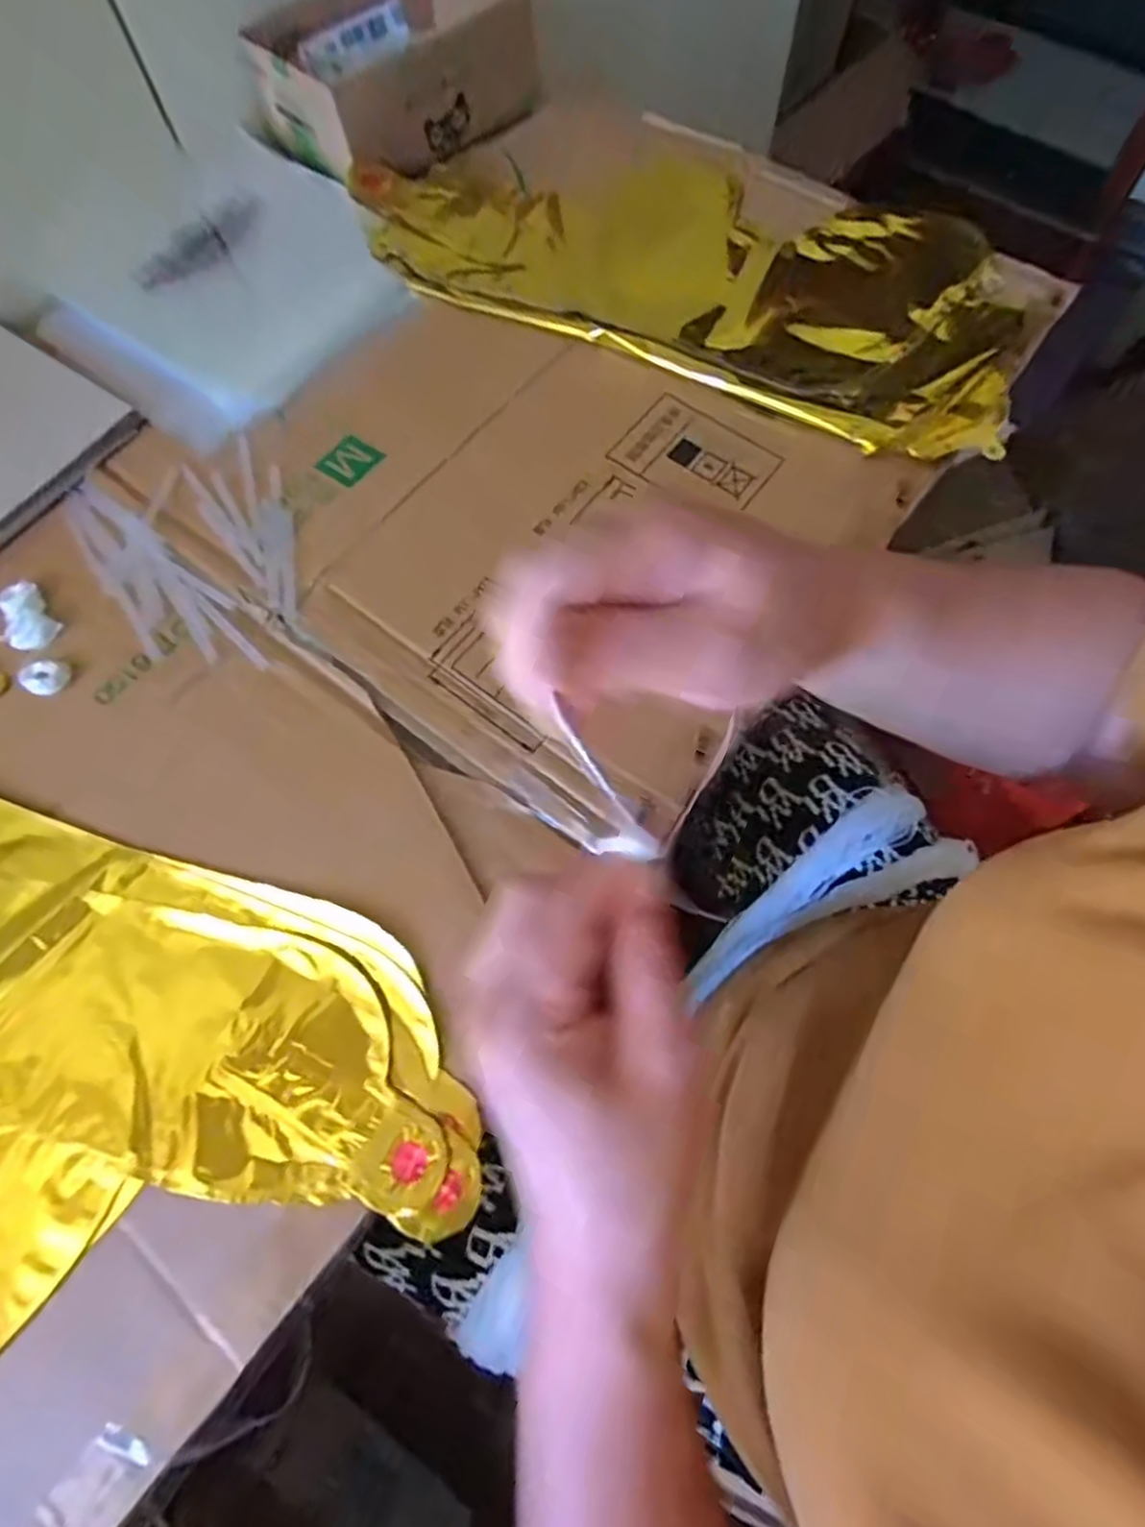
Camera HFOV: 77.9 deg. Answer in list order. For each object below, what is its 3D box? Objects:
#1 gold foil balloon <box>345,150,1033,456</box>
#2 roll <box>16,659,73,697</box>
[{"bbox_3d":[0.081,-0.350,0.487,0.451,0.014,0.206,26,72,12],"label":"gold foil balloon"},{"bbox_3d":[-0.289,-0.049,0.386,0.025,0.007,0.022,30,72,13],"label":"roll"}]

